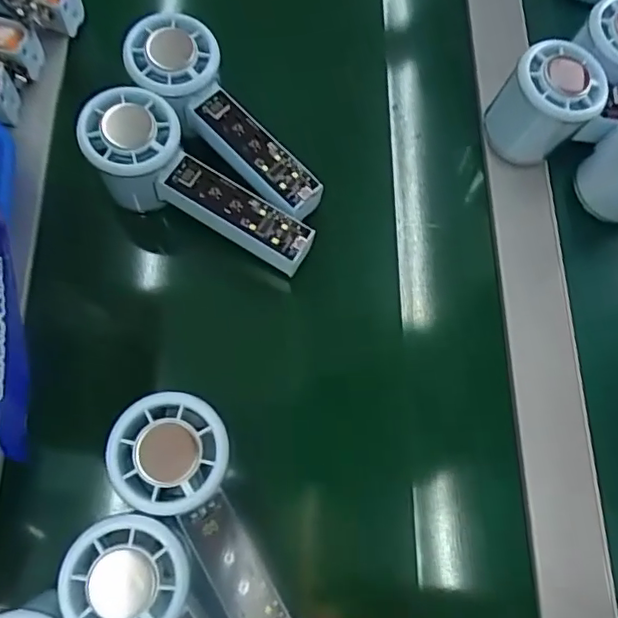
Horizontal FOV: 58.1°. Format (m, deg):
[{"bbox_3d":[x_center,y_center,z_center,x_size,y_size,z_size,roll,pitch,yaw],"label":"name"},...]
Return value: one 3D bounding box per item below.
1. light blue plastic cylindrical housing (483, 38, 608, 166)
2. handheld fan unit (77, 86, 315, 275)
[{"bbox_3d":[0.157,-0.135,0.370,0.056,0.062,0.053,1,69,-2],"label":"light blue plastic cylindrical housing"},{"bbox_3d":[-0.070,-0.073,0.351,0.153,0.049,0.058,33,71,-4],"label":"handheld fan unit"}]

